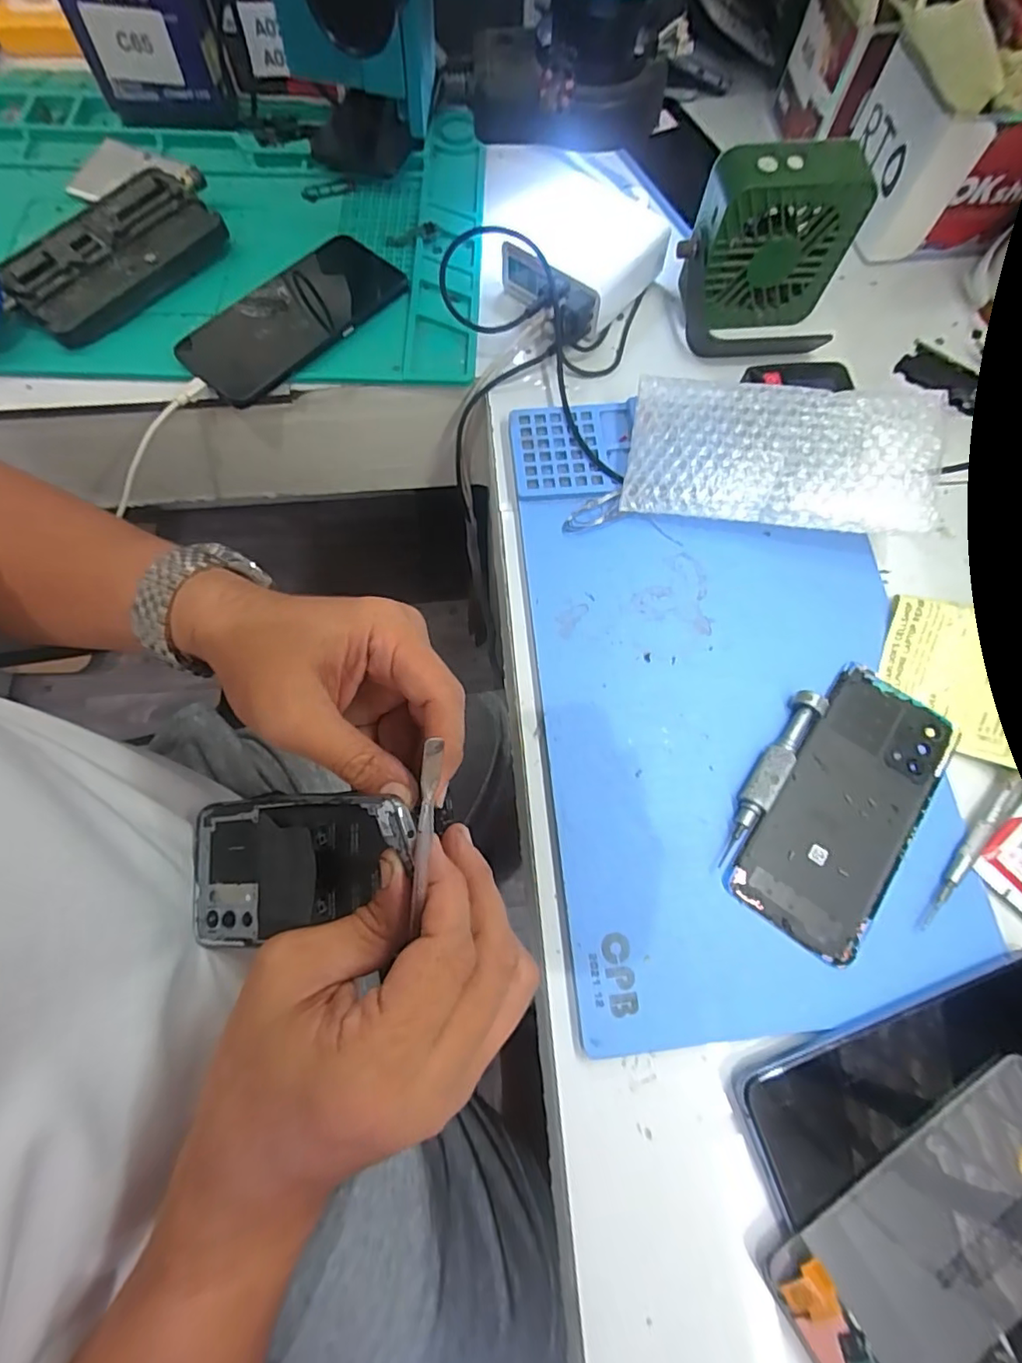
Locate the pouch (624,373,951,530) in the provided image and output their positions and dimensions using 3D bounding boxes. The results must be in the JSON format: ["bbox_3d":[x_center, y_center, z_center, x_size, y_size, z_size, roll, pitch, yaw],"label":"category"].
[{"bbox_3d":[0.158,-0.136,0.329,0.170,0.009,0.084,9,86,12],"label":"pouch"}]

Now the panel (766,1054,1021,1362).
[{"bbox_3d":[0.192,0.240,0.240,0.154,0.009,0.071,-30,74,-12],"label":"panel"}]

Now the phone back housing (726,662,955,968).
[{"bbox_3d":[0.183,0.066,0.303,0.071,0.005,0.155,35,73,10],"label":"phone back housing"}]

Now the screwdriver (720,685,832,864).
[{"bbox_3d":[0.139,0.049,0.301,0.017,0.016,0.102,34,73,10],"label":"screwdriver"}]

